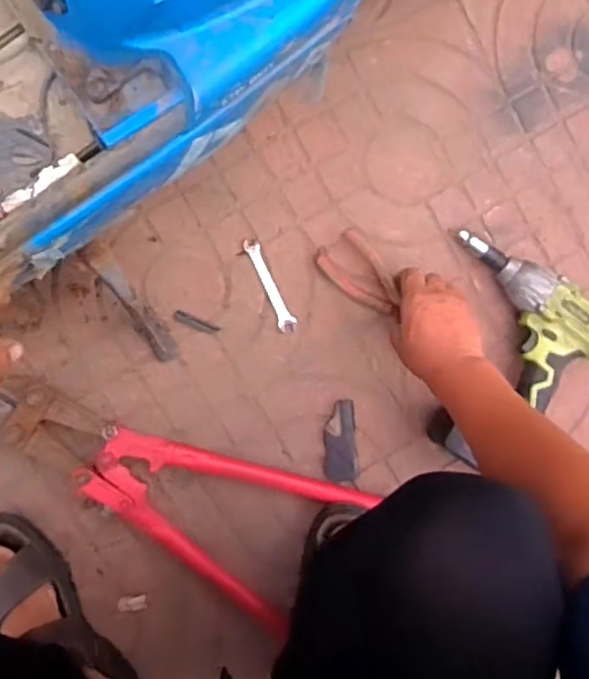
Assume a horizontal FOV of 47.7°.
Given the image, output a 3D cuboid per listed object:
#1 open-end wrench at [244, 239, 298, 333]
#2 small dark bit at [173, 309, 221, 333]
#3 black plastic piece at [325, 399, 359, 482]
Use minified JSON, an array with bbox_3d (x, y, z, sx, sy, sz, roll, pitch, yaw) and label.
[{"bbox_3d":[-0.028,-0.062,0.771,0.020,0.004,0.114,-27,97,-4],"label":"open-end wrench"},{"bbox_3d":[-0.112,-0.018,0.764,0.054,0.004,0.013,25,91,-8],"label":"small dark bit"},{"bbox_3d":[0.056,0.121,0.796,0.039,0.007,0.094,-1,94,-7],"label":"black plastic piece"}]

